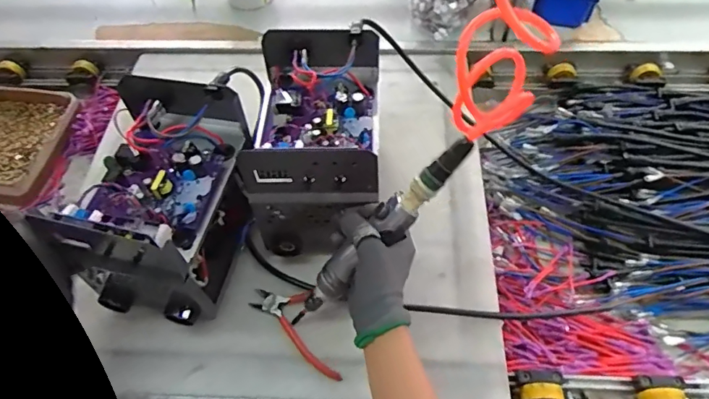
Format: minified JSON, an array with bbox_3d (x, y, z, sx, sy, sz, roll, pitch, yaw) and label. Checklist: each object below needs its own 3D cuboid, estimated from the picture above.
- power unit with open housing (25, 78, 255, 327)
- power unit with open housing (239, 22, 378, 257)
[{"bbox_3d":[-0.226,0.005,0.589,0.154,0.180,0.226,6,56,6],"label":"power unit with open housing"},{"bbox_3d":[-0.045,-0.069,0.635,0.146,0.184,0.226,0,55,3],"label":"power unit with open housing"}]

